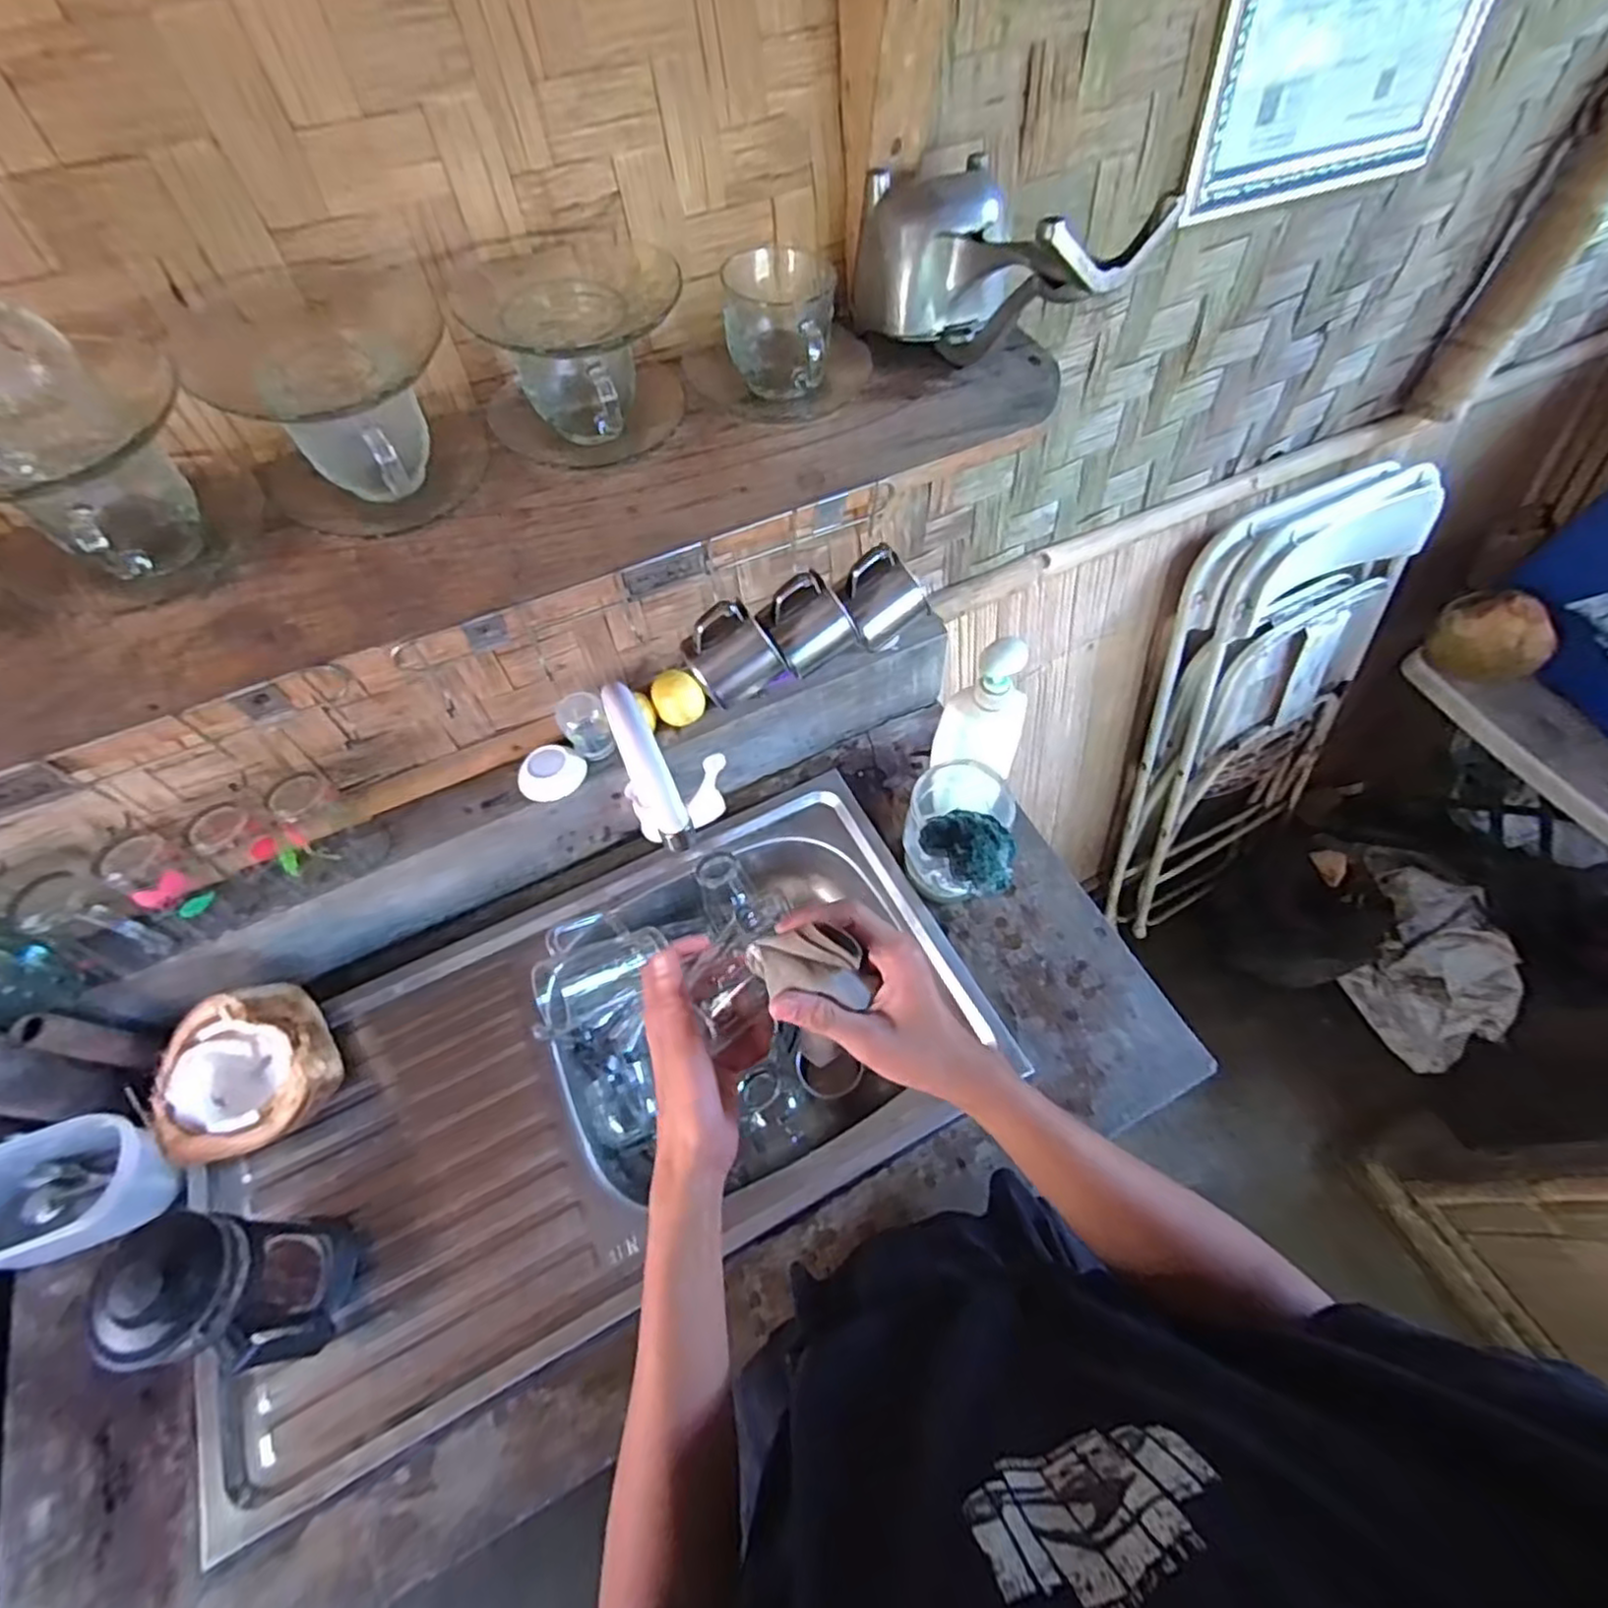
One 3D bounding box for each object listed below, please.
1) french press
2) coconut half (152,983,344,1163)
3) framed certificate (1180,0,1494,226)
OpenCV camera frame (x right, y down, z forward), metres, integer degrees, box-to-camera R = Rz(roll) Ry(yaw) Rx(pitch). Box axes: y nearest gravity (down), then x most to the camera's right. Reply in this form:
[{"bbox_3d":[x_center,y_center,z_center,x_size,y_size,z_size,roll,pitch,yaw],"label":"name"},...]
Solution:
[{"bbox_3d":[-0.440,0.383,0.546,0.082,0.194,0.101,-15,61,-8],"label":"french press"},{"bbox_3d":[-0.528,0.259,0.663,0.154,0.104,0.124,-33,65,-17],"label":"coconut half"},{"bbox_3d":[0.521,-0.727,0.638,0.365,0.260,0.015,-24,49,-14],"label":"framed certificate"}]

